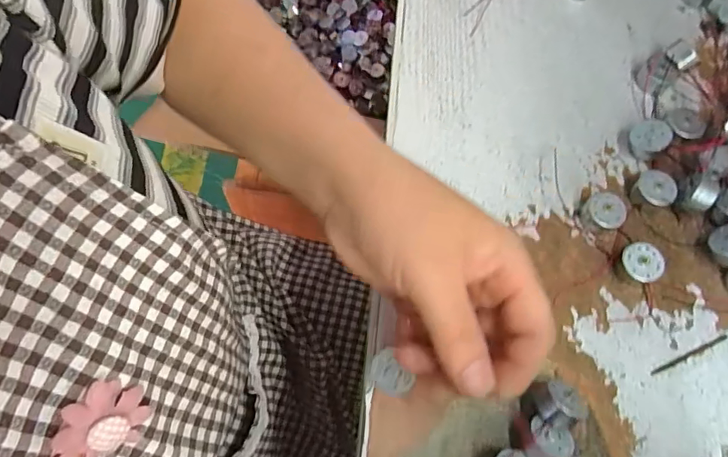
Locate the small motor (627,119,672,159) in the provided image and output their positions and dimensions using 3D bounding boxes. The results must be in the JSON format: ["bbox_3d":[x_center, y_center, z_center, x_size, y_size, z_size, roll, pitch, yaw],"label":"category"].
[{"bbox_3d":[0.186,-0.057,0.313,0.023,0.013,0.023,-10,68,27],"label":"small motor"}]

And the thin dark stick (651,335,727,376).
[{"bbox_3d":[0.186,0.072,0.275,0.053,0.004,0.004,-22,71,-9],"label":"thin dark stick"}]

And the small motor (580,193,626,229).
[{"bbox_3d":[0.148,-0.010,0.297,0.018,0.015,0.023,-29,72,-11],"label":"small motor"}]

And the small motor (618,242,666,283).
[{"bbox_3d":[0.164,0.022,0.286,0.022,0.015,0.023,6,69,1],"label":"small motor"}]

